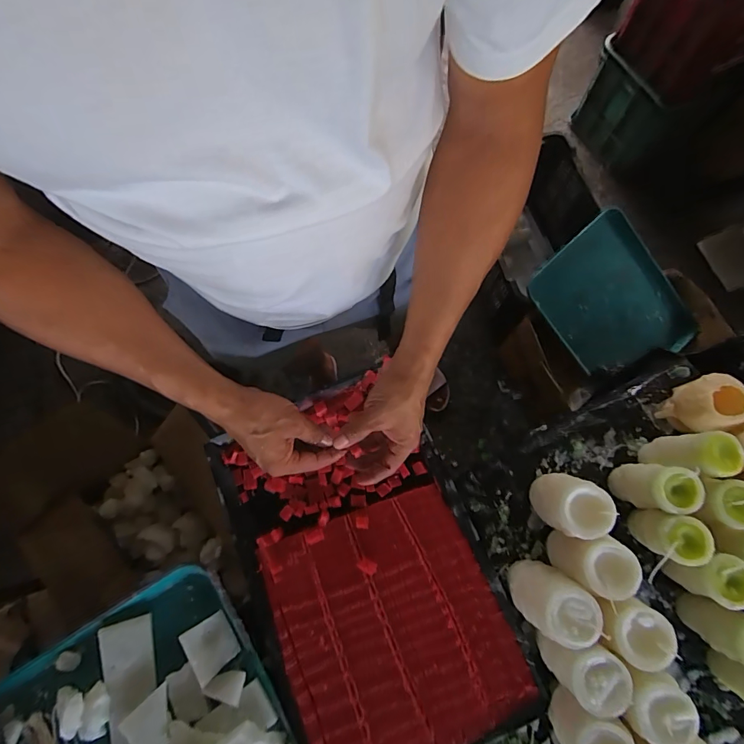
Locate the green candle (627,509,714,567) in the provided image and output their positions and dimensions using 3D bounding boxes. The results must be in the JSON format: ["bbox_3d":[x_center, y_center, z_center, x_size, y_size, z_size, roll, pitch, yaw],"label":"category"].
[{"bbox_3d":[0.351,0.196,0.486,0.046,0.085,0.050,15,75,5],"label":"green candle"}]

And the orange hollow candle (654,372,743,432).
[{"bbox_3d":[0.451,0.043,0.553,0.083,0.075,0.068,-26,76,-6],"label":"orange hollow candle"}]

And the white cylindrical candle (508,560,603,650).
[{"bbox_3d":[0.209,0.267,0.478,0.073,0.102,0.069,36,78,10],"label":"white cylindrical candle"}]

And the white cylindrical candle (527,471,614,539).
[{"bbox_3d":[0.242,0.163,0.504,0.060,0.115,0.070,4,75,2],"label":"white cylindrical candle"}]

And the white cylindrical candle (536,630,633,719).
[{"bbox_3d":[0.232,0.327,0.454,0.058,0.092,0.061,0,75,1],"label":"white cylindrical candle"}]

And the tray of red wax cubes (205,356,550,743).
[{"bbox_3d":[-0.011,0.253,0.536,0.289,0.020,0.463,-21,75,-5],"label":"tray of red wax cubes"}]

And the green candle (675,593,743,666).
[{"bbox_3d":[0.413,0.303,0.470,0.060,0.105,0.050,26,77,7],"label":"green candle"}]

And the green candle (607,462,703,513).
[{"bbox_3d":[0.353,0.145,0.513,0.054,0.101,0.058,-5,75,-1],"label":"green candle"}]

